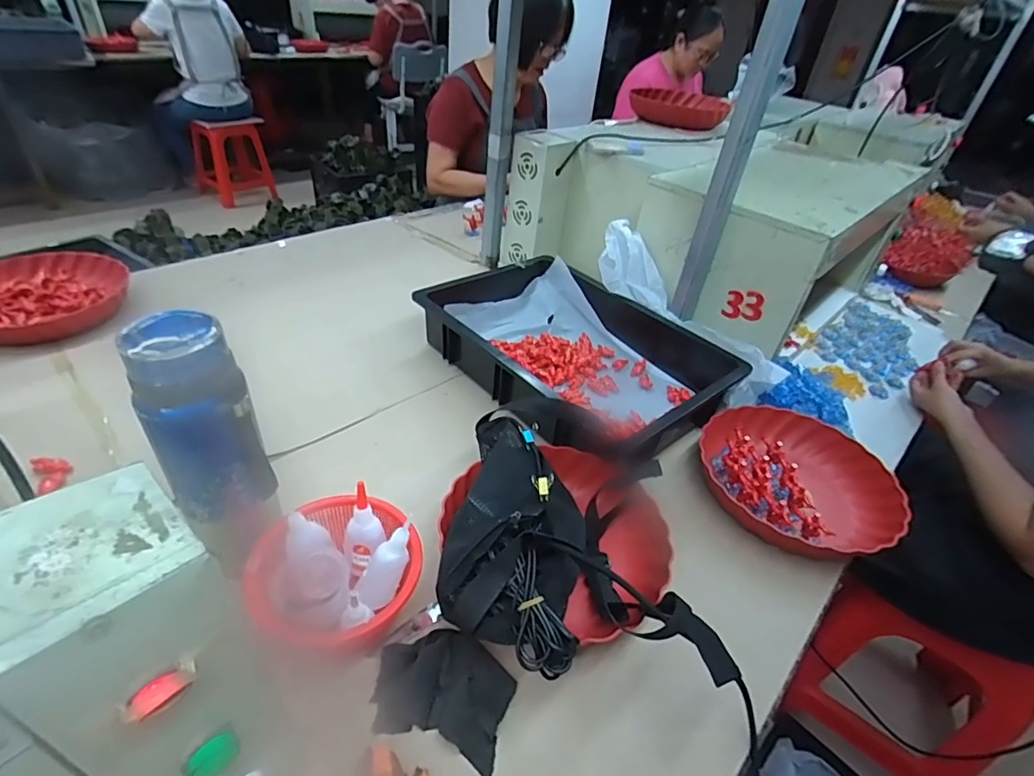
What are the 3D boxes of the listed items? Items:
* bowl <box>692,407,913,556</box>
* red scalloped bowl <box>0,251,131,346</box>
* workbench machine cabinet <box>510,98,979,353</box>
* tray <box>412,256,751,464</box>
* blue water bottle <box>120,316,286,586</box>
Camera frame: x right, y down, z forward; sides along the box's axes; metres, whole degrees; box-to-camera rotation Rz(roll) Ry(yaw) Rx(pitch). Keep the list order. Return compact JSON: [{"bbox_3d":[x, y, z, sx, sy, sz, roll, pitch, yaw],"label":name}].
[{"bbox_3d":[0.359,0.127,0.681,0.229,0.074,0.233,5,38,-4],"label":"bowl"},{"bbox_3d":[-0.780,-0.157,0.854,0.232,0.063,0.224,5,38,-4],"label":"red scalloped bowl"},{"bbox_3d":[0.406,-0.353,1.087,0.664,0.259,0.592,-26,49,-36],"label":"workbench machine cabinet"},{"bbox_3d":[0.091,-0.063,0.839,0.334,0.089,0.475,-22,47,-32],"label":"tray"},{"bbox_3d":[-0.265,0.053,0.450,0.064,0.226,0.072,31,44,27],"label":"blue water bottle"}]

